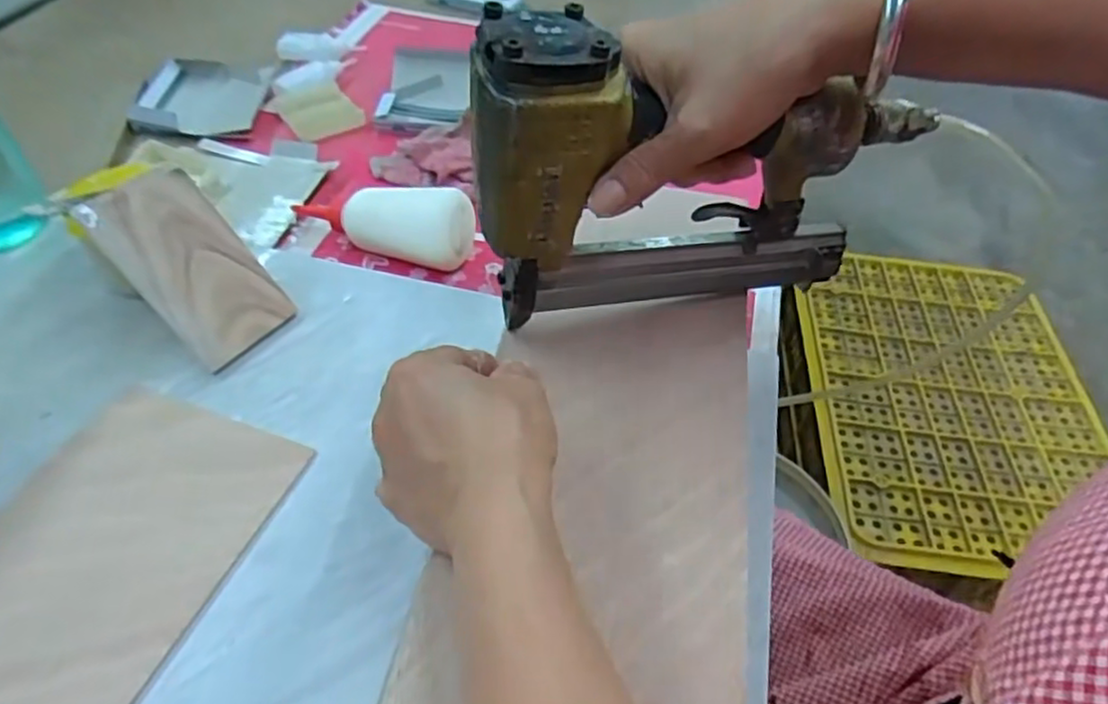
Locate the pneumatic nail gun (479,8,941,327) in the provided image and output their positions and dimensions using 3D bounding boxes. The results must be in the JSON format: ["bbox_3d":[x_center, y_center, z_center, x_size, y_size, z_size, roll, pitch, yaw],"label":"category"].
[{"bbox_3d":[0.074,-0.089,0.363,0.231,0.162,0.042,-11,49,-13],"label":"pneumatic nail gun"}]

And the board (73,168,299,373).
[{"bbox_3d":[-0.244,-0.059,0.477,0.129,0.008,0.073,53,55,-14],"label":"board"}]

